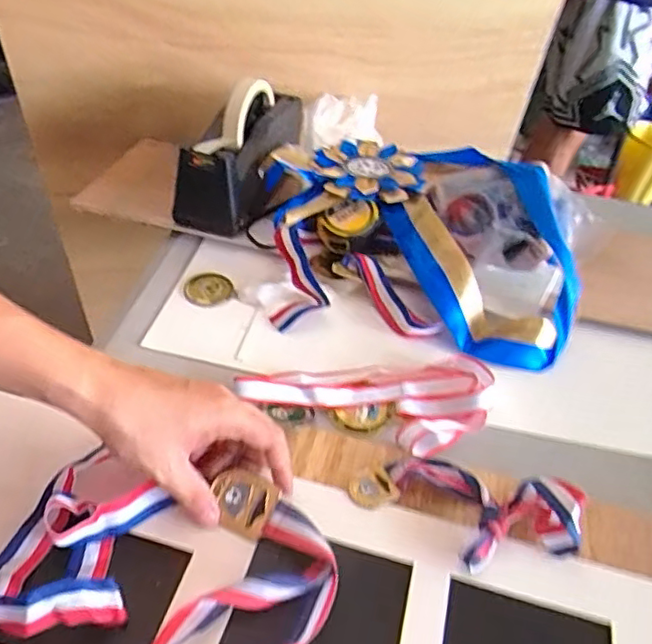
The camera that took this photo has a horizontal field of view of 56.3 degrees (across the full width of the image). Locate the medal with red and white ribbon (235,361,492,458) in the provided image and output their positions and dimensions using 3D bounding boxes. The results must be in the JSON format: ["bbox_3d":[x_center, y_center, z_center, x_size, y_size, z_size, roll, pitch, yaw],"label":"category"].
[{"bbox_3d":[0.036,0.068,0.524,0.209,0.022,0.091,3,44,-5],"label":"medal with red and white ribbon"}]

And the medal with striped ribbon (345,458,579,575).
[{"bbox_3d":[0.099,0.128,0.433,0.160,0.044,0.073,22,45,15],"label":"medal with striped ribbon"}]

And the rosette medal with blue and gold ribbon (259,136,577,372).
[{"bbox_3d":[0.126,-0.117,0.657,0.351,0.086,0.235,34,49,25],"label":"rosette medal with blue and gold ribbon"}]

